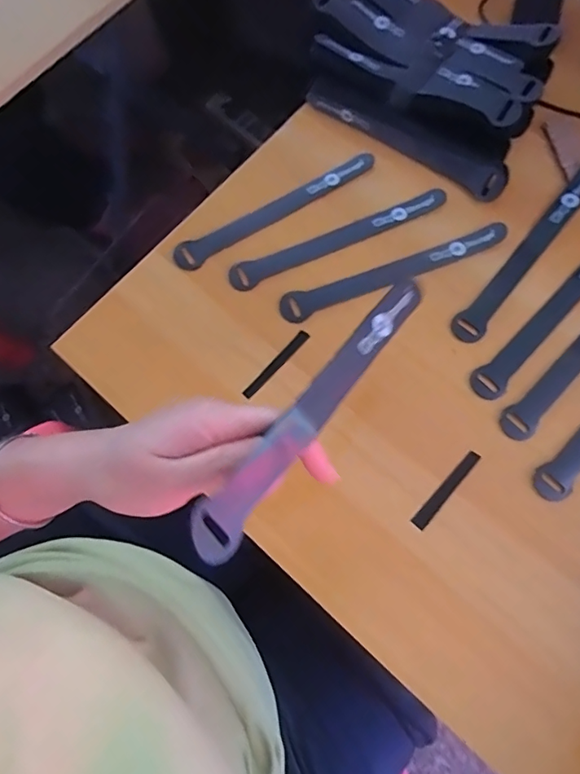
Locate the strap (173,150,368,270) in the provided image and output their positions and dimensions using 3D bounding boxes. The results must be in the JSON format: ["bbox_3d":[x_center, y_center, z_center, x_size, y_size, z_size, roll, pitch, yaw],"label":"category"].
[{"bbox_3d":[-0.012,-0.160,0.462,0.200,0.005,0.023,-30,75,-6],"label":"strap"}]

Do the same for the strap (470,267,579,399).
[{"bbox_3d":[0.218,-0.066,0.419,0.024,0.005,0.204,42,80,12],"label":"strap"}]

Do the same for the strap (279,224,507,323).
[{"bbox_3d":[0.088,-0.098,0.435,0.199,0.005,0.025,-21,74,-4],"label":"strap"}]

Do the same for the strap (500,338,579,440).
[{"bbox_3d":[0.239,-0.037,0.408,0.025,0.005,0.206,42,80,12],"label":"strap"}]

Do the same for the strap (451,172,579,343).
[{"bbox_3d":[0.204,-0.118,0.432,0.024,0.006,0.207,38,79,12],"label":"strap"}]

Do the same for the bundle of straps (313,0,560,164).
[{"bbox_3d":[0.119,-0.301,0.467,0.220,0.043,0.124,33,78,11],"label":"bundle of straps"}]

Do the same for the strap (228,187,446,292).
[{"bbox_3d":[0.043,-0.130,0.449,0.200,0.004,0.024,-23,75,-4],"label":"strap"}]

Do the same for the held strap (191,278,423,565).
[{"bbox_3d":[0.018,0.004,0.259,0.019,0.013,0.192,35,59,11],"label":"held strap"}]

